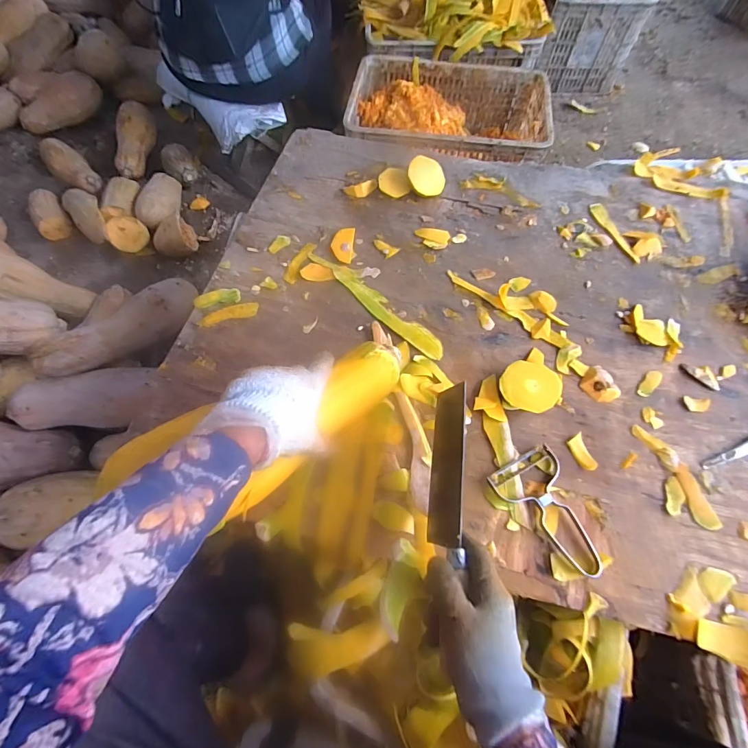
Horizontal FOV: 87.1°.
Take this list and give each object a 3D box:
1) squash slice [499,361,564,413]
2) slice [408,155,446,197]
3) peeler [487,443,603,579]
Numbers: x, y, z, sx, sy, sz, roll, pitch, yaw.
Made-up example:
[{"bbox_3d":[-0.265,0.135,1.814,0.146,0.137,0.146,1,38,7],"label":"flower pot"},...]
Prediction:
[{"bbox_3d":[0.213,0.018,0.540,0.081,0.026,0.074,0,65,-1],"label":"squash slice"},{"bbox_3d":[0.094,-0.352,0.704,0.072,0.009,0.060,29,98,-21],"label":"slice"},{"bbox_3d":[0.216,0.170,0.475,0.093,0.013,0.150,-24,67,-12],"label":"peeler"}]

